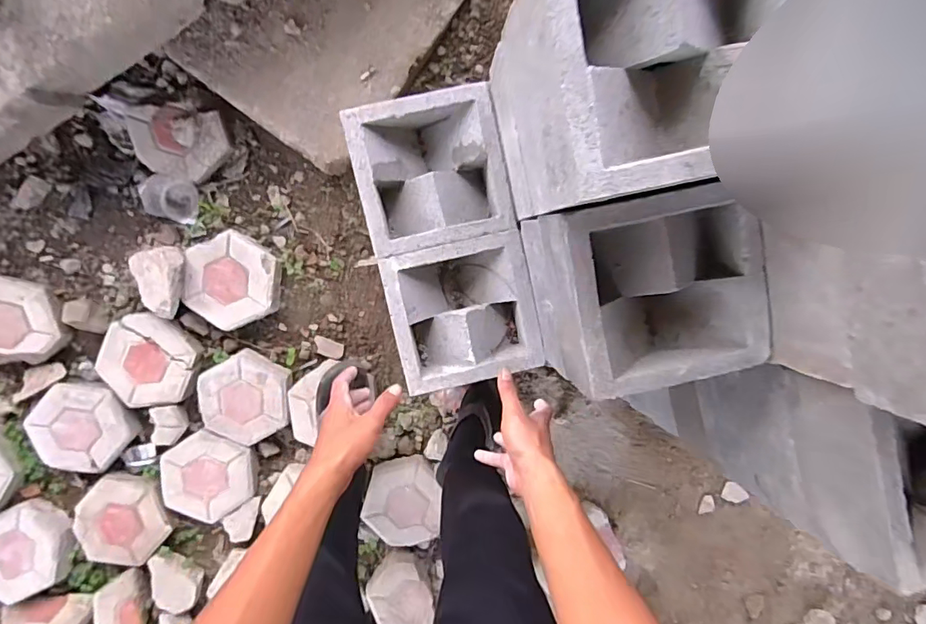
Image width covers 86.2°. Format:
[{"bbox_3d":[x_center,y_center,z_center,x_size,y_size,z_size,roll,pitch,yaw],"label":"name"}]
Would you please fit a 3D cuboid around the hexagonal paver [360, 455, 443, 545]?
[{"bbox_3d":[-0.149,0.467,1.218,0.193,0.054,0.218,3,93,-6],"label":"hexagonal paver"}]

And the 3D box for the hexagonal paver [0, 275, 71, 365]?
[{"bbox_3d":[-1.006,0.021,1.086,0.210,0.057,0.200,-6,94,-5],"label":"hexagonal paver"}]

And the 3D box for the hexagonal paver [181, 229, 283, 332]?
[{"bbox_3d":[-0.521,-0.068,1.123,0.199,0.060,0.217,8,93,-6],"label":"hexagonal paver"}]

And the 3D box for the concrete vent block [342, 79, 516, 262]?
[{"bbox_3d":[-0.047,-0.192,0.692,0.198,0.073,0.199,-13,96,-1],"label":"concrete vent block"}]

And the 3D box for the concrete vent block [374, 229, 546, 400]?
[{"bbox_3d":[-0.002,0.002,0.716,0.197,0.073,0.199,-13,94,-5],"label":"concrete vent block"}]

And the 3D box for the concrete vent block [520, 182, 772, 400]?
[{"bbox_3d":[0.206,-0.029,0.588,0.209,0.185,0.197,-10,96,-2],"label":"concrete vent block"}]

